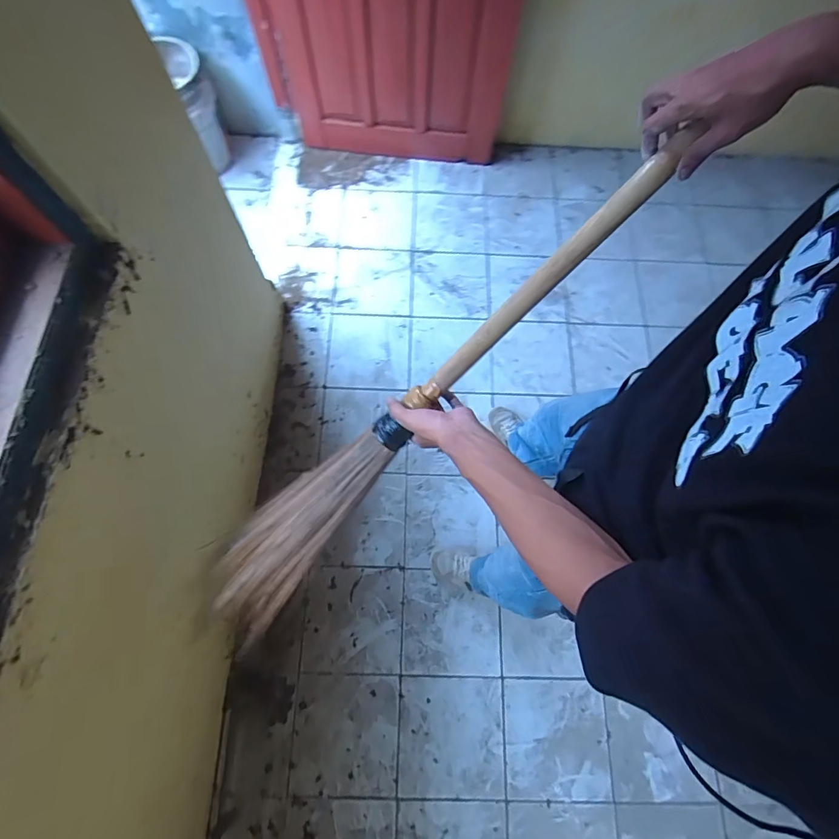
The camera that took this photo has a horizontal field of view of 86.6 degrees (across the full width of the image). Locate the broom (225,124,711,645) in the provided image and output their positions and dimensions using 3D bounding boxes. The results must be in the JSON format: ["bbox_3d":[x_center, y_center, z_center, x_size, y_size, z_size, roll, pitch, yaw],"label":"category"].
[{"bbox_3d":[-0.026,0.009,0.656,0.953,0.055,0.139,-45,76,18],"label":"broom"}]

